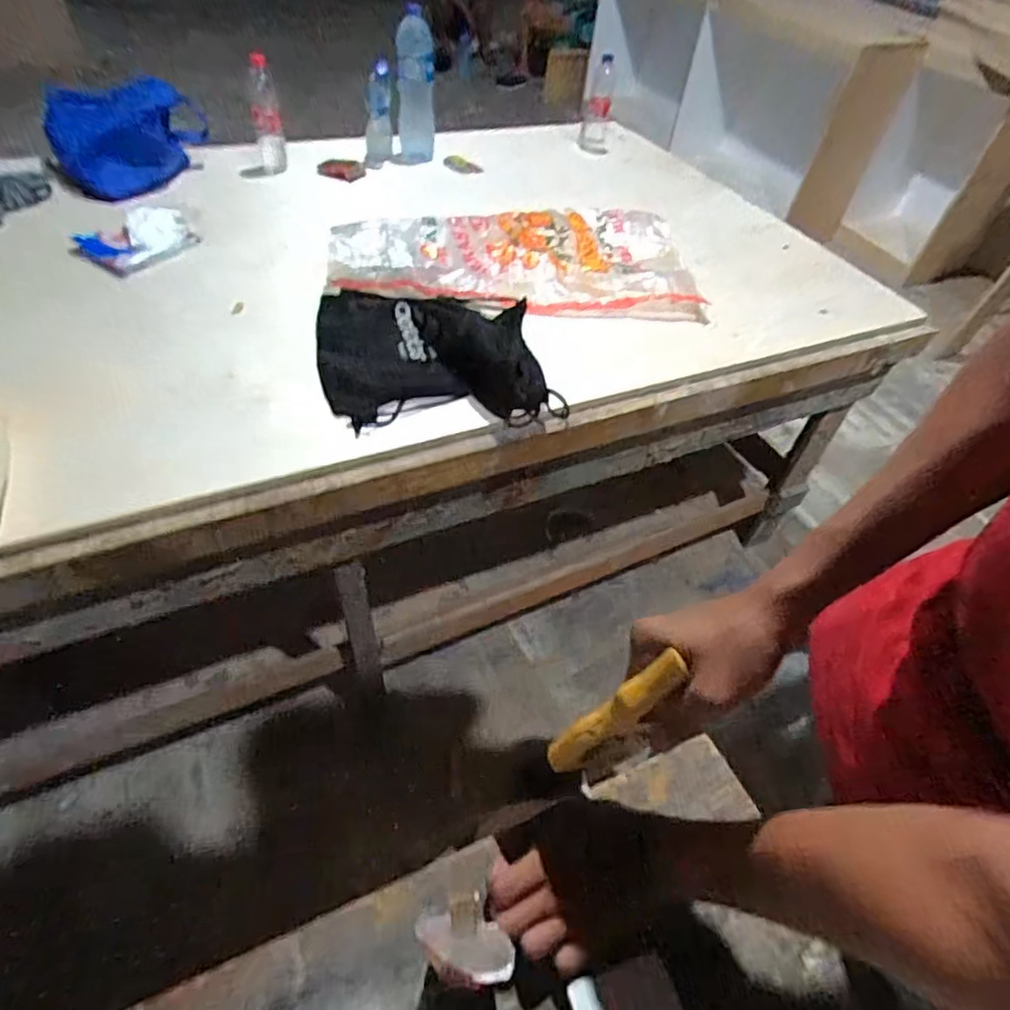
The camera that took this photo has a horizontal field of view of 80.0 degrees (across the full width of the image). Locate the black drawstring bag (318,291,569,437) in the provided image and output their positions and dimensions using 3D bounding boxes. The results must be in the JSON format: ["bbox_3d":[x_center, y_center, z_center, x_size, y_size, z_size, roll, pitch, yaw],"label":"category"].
[{"bbox_3d":[-0.115,-0.256,0.952,0.346,0.070,0.312,-5,49,-12],"label":"black drawstring bag"}]

